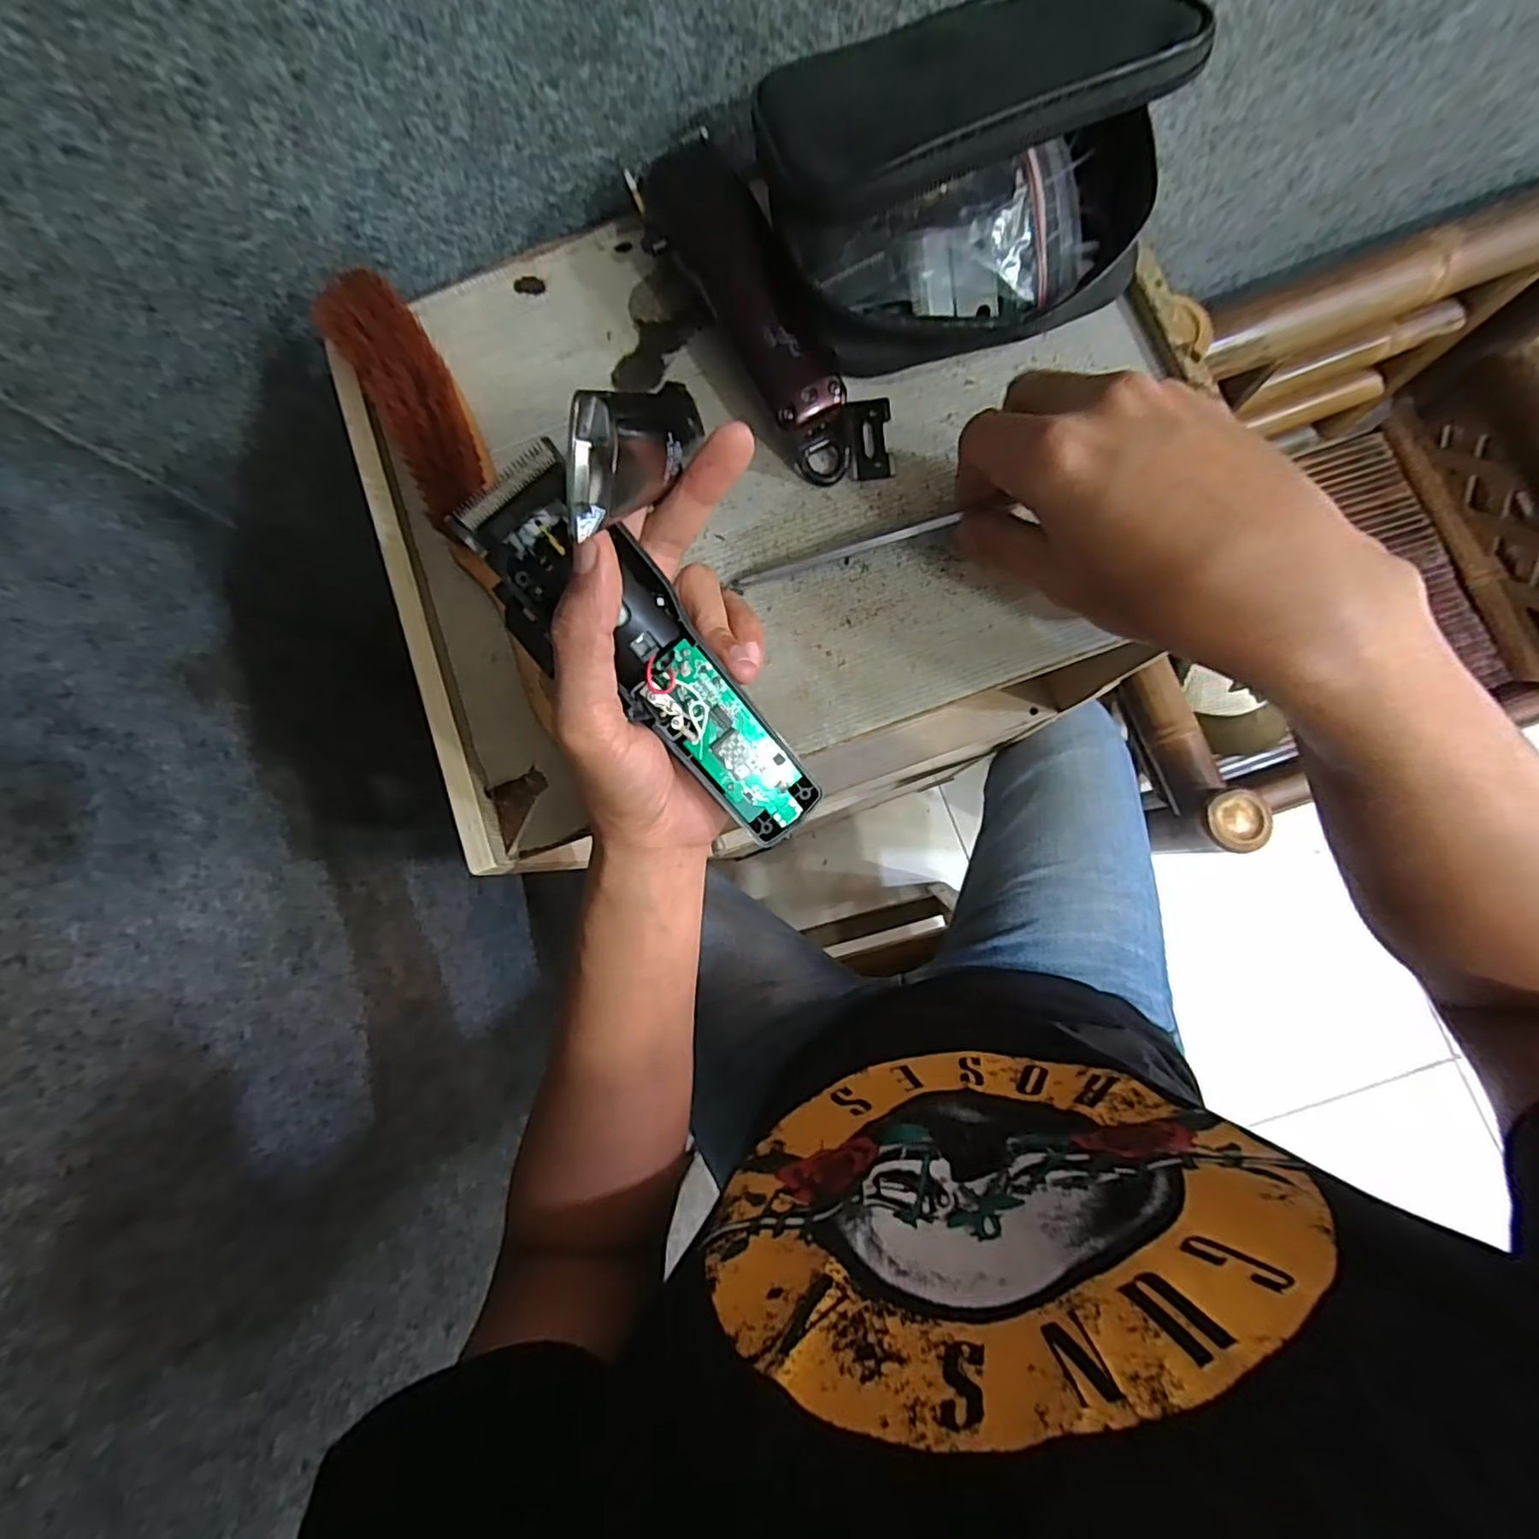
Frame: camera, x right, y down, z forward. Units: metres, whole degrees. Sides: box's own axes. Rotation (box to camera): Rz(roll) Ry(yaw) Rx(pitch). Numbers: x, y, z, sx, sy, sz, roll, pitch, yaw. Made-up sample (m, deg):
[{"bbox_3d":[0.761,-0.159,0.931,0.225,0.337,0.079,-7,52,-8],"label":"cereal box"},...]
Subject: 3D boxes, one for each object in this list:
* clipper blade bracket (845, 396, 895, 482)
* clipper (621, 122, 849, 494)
[{"bbox_3d":[0.050,-0.162,0.324,0.021,0.004,0.040,-6,82,4],"label":"clipper blade bracket"},{"bbox_3d":[-0.007,-0.216,0.315,0.045,0.047,0.160,-30,81,1],"label":"clipper"}]

